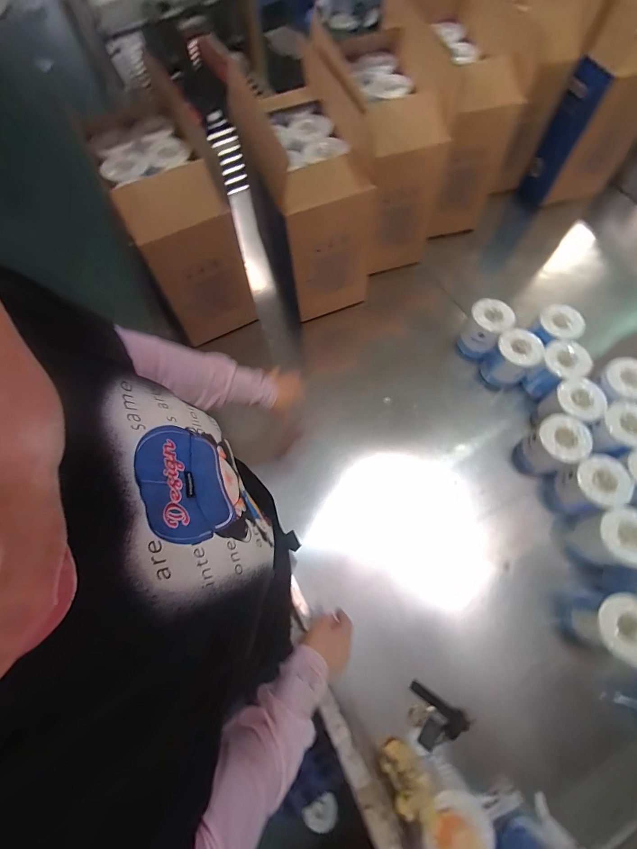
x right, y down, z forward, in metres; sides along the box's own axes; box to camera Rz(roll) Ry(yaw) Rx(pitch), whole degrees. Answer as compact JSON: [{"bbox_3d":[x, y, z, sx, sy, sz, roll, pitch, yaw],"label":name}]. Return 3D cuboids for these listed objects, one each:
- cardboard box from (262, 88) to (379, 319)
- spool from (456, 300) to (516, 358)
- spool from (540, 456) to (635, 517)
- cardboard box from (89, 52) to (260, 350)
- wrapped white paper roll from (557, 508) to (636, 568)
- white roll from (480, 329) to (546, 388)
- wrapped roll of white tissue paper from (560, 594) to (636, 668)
[{"bbox_3d":[0.009,-0.527,0.884,0.194,0.321,0.347,-9,67,-1],"label":"cardboard box"},{"bbox_3d":[0.428,-0.241,0.897,0.100,0.128,0.110,29,72,14],"label":"spool"},{"bbox_3d":[0.555,0.133,0.728,0.113,0.128,0.101,-6,67,0],"label":"spool"},{"bbox_3d":[-0.330,-0.495,0.840,0.229,0.336,0.412,-20,68,-5],"label":"cardboard box"},{"bbox_3d":[0.577,0.229,0.688,0.110,0.122,0.097,-9,67,-1],"label":"wrapped white paper roll"},{"bbox_3d":[0.480,-0.162,0.864,0.099,0.138,0.095,-1,67,2],"label":"white roll"},{"bbox_3d":[0.535,0.364,0.632,0.092,0.127,0.100,7,68,6],"label":"wrapped roll of white tissue paper"}]

